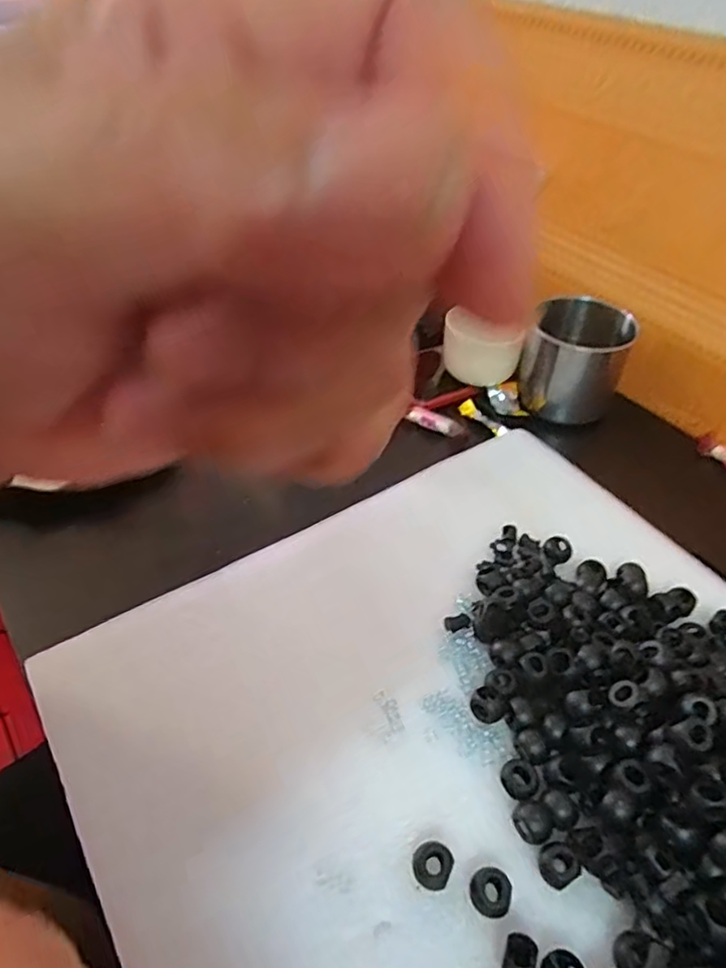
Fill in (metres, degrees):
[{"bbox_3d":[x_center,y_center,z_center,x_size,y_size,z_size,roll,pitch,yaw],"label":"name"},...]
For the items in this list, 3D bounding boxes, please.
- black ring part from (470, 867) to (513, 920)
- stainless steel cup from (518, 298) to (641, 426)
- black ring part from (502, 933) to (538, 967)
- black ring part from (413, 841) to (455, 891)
[{"bbox_3d":[0.054,0.173,0.260,0.016,0.009,0.017,2,47,-2],"label":"black ring part"},{"bbox_3d":[0.172,-0.103,0.505,0.080,0.077,0.072,19,49,14],"label":"stainless steel cup"},{"bbox_3d":[0.062,0.189,0.242,0.014,0.013,0.018,18,49,13],"label":"black ring part"},{"bbox_3d":[0.030,0.166,0.267,0.017,0.008,0.017,2,47,-2],"label":"black ring part"}]

